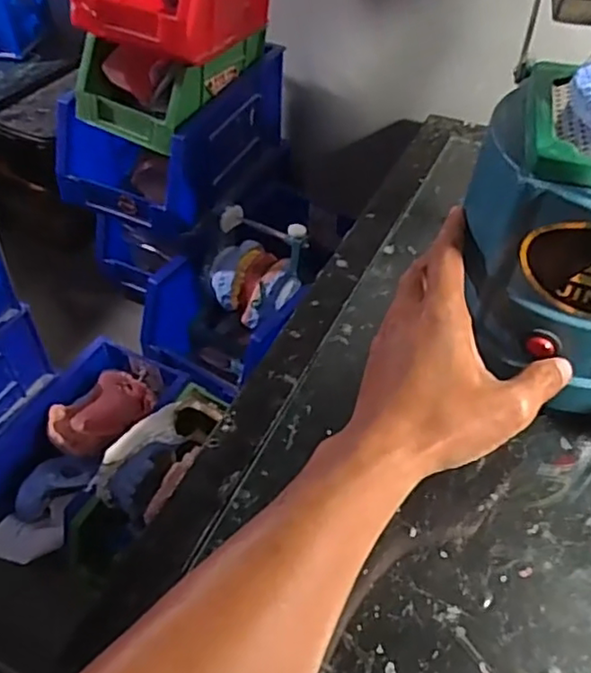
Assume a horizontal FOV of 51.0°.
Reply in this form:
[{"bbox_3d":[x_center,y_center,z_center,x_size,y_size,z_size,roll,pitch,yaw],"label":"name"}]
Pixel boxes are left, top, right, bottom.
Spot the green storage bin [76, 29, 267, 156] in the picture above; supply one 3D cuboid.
[{"bbox_3d":[-0.111,-0.244,0.563,0.110,0.062,0.158,17,51,14],"label":"green storage bin"}]

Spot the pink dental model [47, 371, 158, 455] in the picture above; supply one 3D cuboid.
[{"bbox_3d":[-0.166,0.063,0.528,0.054,0.028,0.084,36,57,27],"label":"pink dental model"}]

